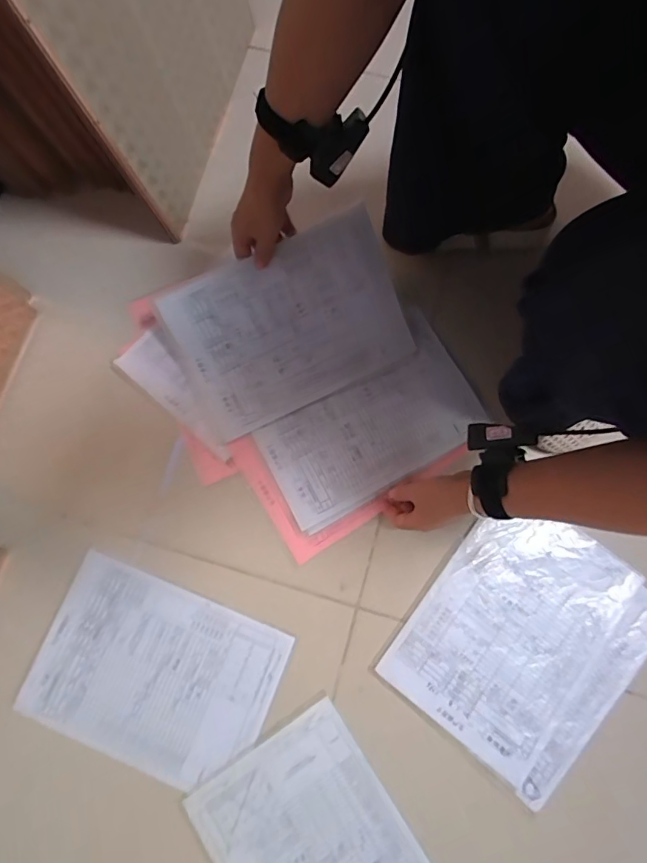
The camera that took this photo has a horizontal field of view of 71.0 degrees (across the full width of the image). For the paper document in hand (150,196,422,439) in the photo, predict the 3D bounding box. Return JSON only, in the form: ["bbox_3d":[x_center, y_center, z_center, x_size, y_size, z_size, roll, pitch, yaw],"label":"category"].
[{"bbox_3d":[-0.046,-0.138,0.605,0.299,0.032,0.201,-24,104,0],"label":"paper document in hand"}]

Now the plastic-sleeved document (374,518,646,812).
[{"bbox_3d":[0.249,0.254,0.567,0.249,0.007,0.296,39,82,8],"label":"plastic-sleeved document"}]

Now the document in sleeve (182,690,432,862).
[{"bbox_3d":[-0.003,0.498,0.524,0.208,0.009,0.297,-33,80,-6],"label":"document in sleeve"}]

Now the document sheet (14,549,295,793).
[{"bbox_3d":[-0.210,0.304,0.570,0.289,0.011,0.207,21,79,6],"label":"document sheet"}]

